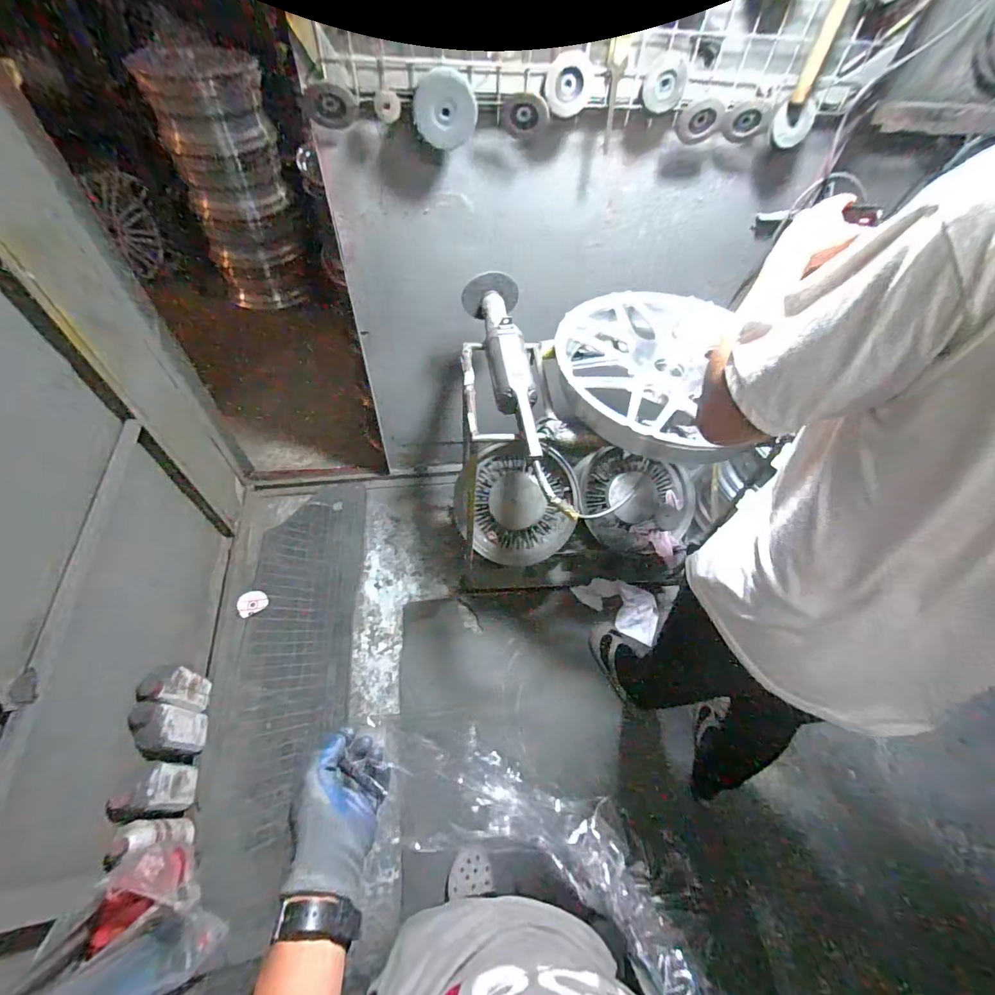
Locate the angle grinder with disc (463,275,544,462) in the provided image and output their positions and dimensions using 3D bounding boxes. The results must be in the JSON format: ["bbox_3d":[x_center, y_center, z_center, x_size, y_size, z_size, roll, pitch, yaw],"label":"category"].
[{"bbox_3d":[0.014,-0.310,0.993,0.137,0.109,0.515,-3,54,-7],"label":"angle grinder with disc"}]

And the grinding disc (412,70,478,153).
[{"bbox_3d":[-0.100,-0.741,0.852,0.121,0.117,0.022,-16,57,-16],"label":"grinding disc"}]

